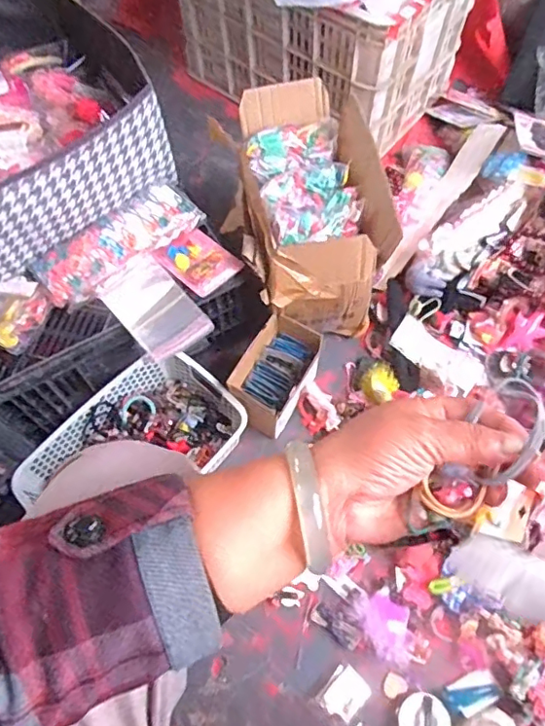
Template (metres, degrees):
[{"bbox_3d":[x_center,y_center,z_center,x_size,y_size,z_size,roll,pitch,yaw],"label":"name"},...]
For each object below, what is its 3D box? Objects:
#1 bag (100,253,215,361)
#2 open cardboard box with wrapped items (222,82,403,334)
[{"bbox_3d":[-0.158,-0.073,0.746,0.095,0.030,0.137,-40,70,-16],"label":"bag"},{"bbox_3d":[0.050,-0.233,0.872,0.200,0.217,0.346,-10,65,-4],"label":"open cardboard box with wrapped items"}]

